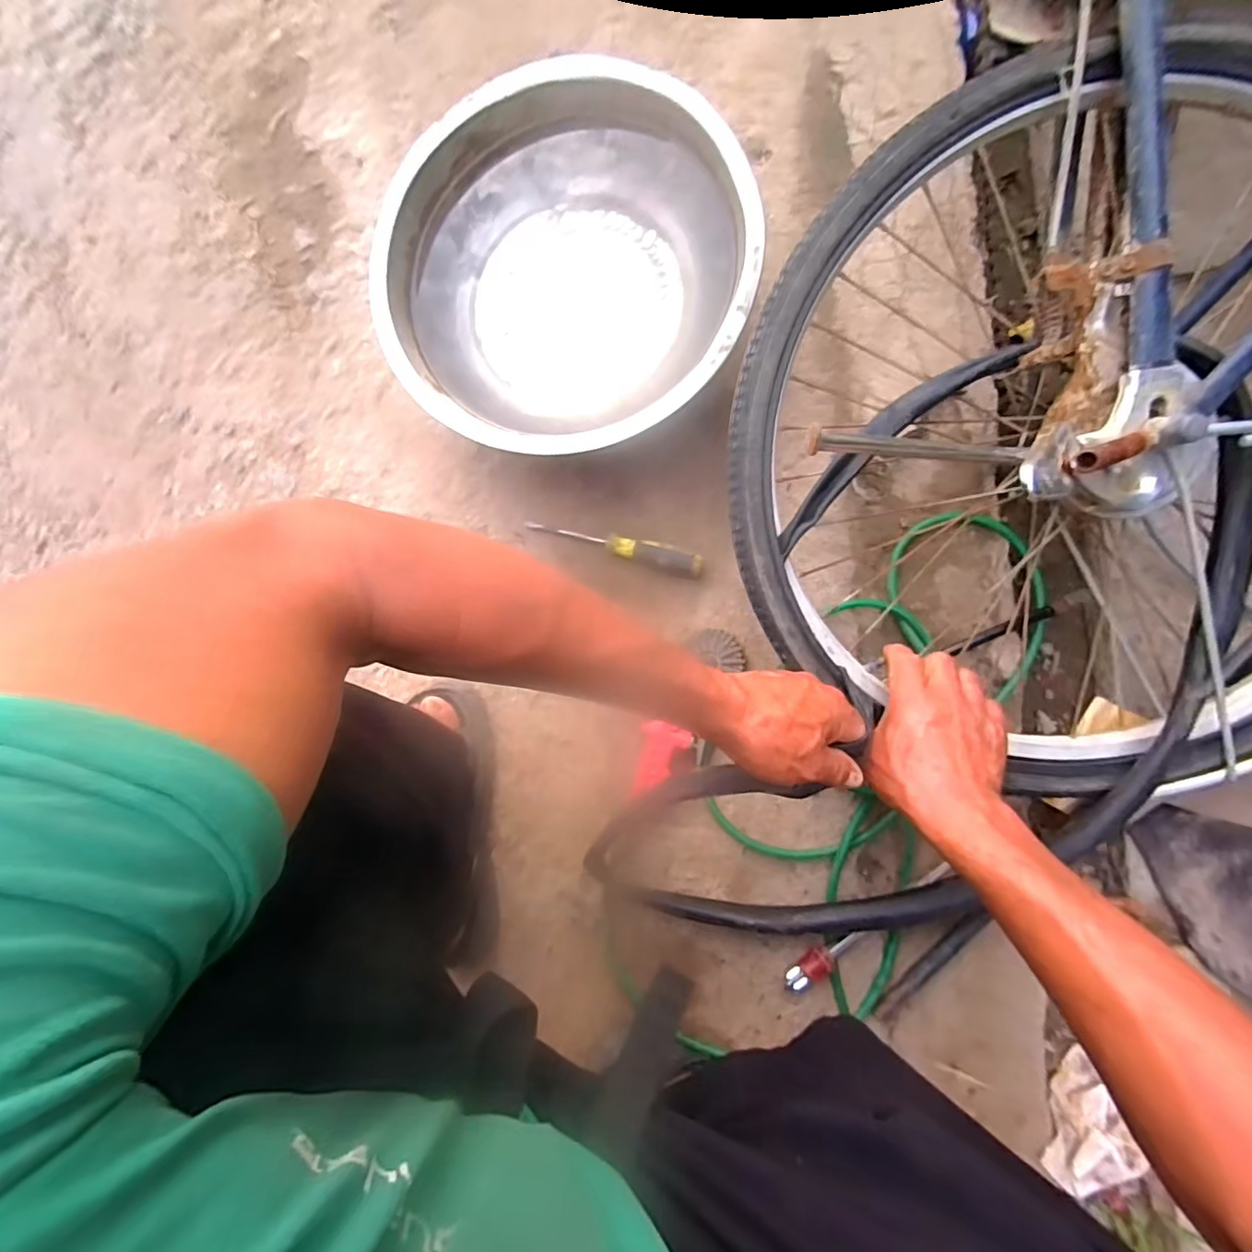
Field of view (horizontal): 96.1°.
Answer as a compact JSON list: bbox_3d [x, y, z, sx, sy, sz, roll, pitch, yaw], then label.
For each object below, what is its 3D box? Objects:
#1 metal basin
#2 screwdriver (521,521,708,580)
[{"bbox_3d":[-0.056,-0.348,0.579,0.359,0.108,0.339,-1,86,9],"label":"metal basin"},{"bbox_3d":[-0.014,-0.086,0.596,0.196,0.030,0.026,17,89,10],"label":"screwdriver"}]

